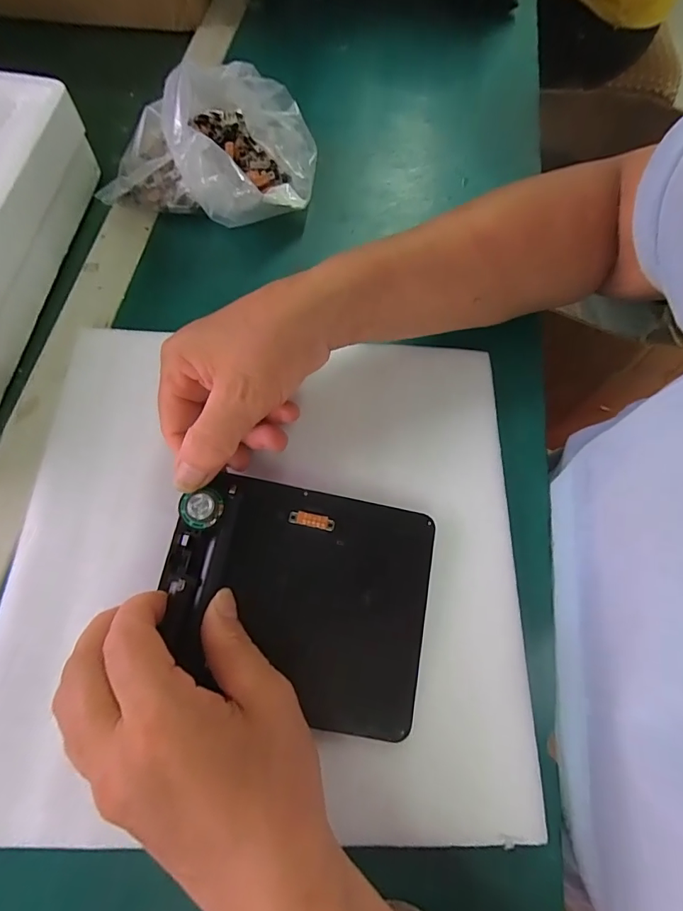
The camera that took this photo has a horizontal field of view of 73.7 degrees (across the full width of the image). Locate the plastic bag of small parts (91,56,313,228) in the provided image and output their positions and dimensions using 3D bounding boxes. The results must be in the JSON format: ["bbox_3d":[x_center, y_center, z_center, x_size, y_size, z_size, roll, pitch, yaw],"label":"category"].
[{"bbox_3d":[-0.092,-0.227,0.333,0.140,0.074,0.107,23,68,6],"label":"plastic bag of small parts"}]

